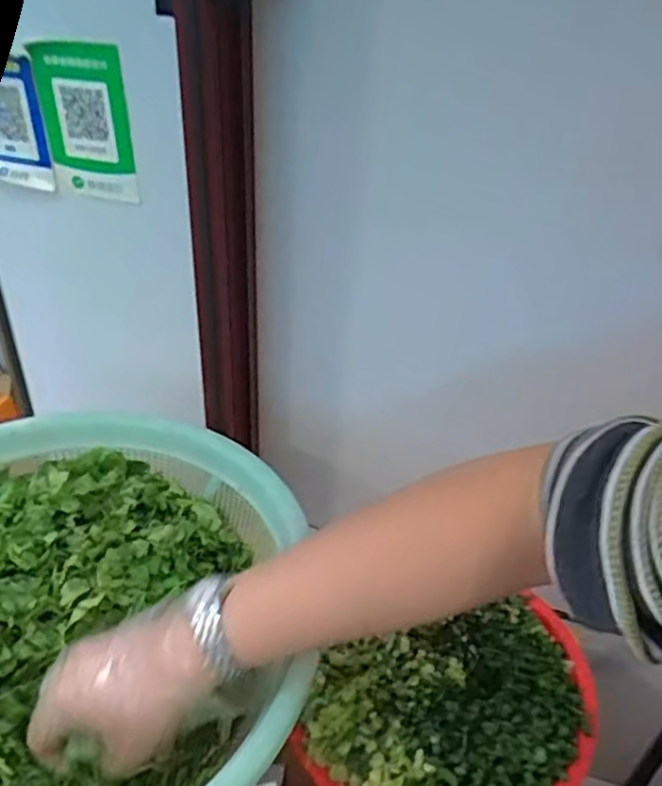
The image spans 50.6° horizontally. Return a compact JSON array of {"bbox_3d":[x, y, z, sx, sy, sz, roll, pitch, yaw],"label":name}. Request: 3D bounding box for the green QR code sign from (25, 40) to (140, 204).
[{"bbox_3d":[-0.181,-0.197,0.517,0.075,0.116,0.004,14,43,12],"label":"green QR code sign"}]

